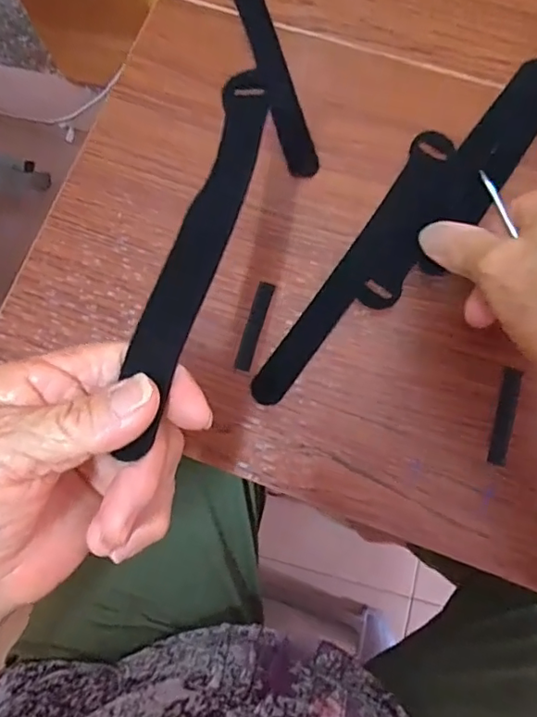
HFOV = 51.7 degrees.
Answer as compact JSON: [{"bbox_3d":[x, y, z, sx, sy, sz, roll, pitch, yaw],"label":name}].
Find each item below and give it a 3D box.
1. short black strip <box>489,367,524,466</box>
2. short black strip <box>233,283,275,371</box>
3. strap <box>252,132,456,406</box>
[{"bbox_3d":[0.132,0.032,0.307,0.011,0.004,0.054,13,81,10],"label":"short black strip"},{"bbox_3d":[-0.008,-0.019,0.325,0.010,0.004,0.053,15,79,7],"label":"short black strip"},{"bbox_3d":[0.053,-0.057,0.331,0.027,0.006,0.196,35,81,9],"label":"strap"}]

